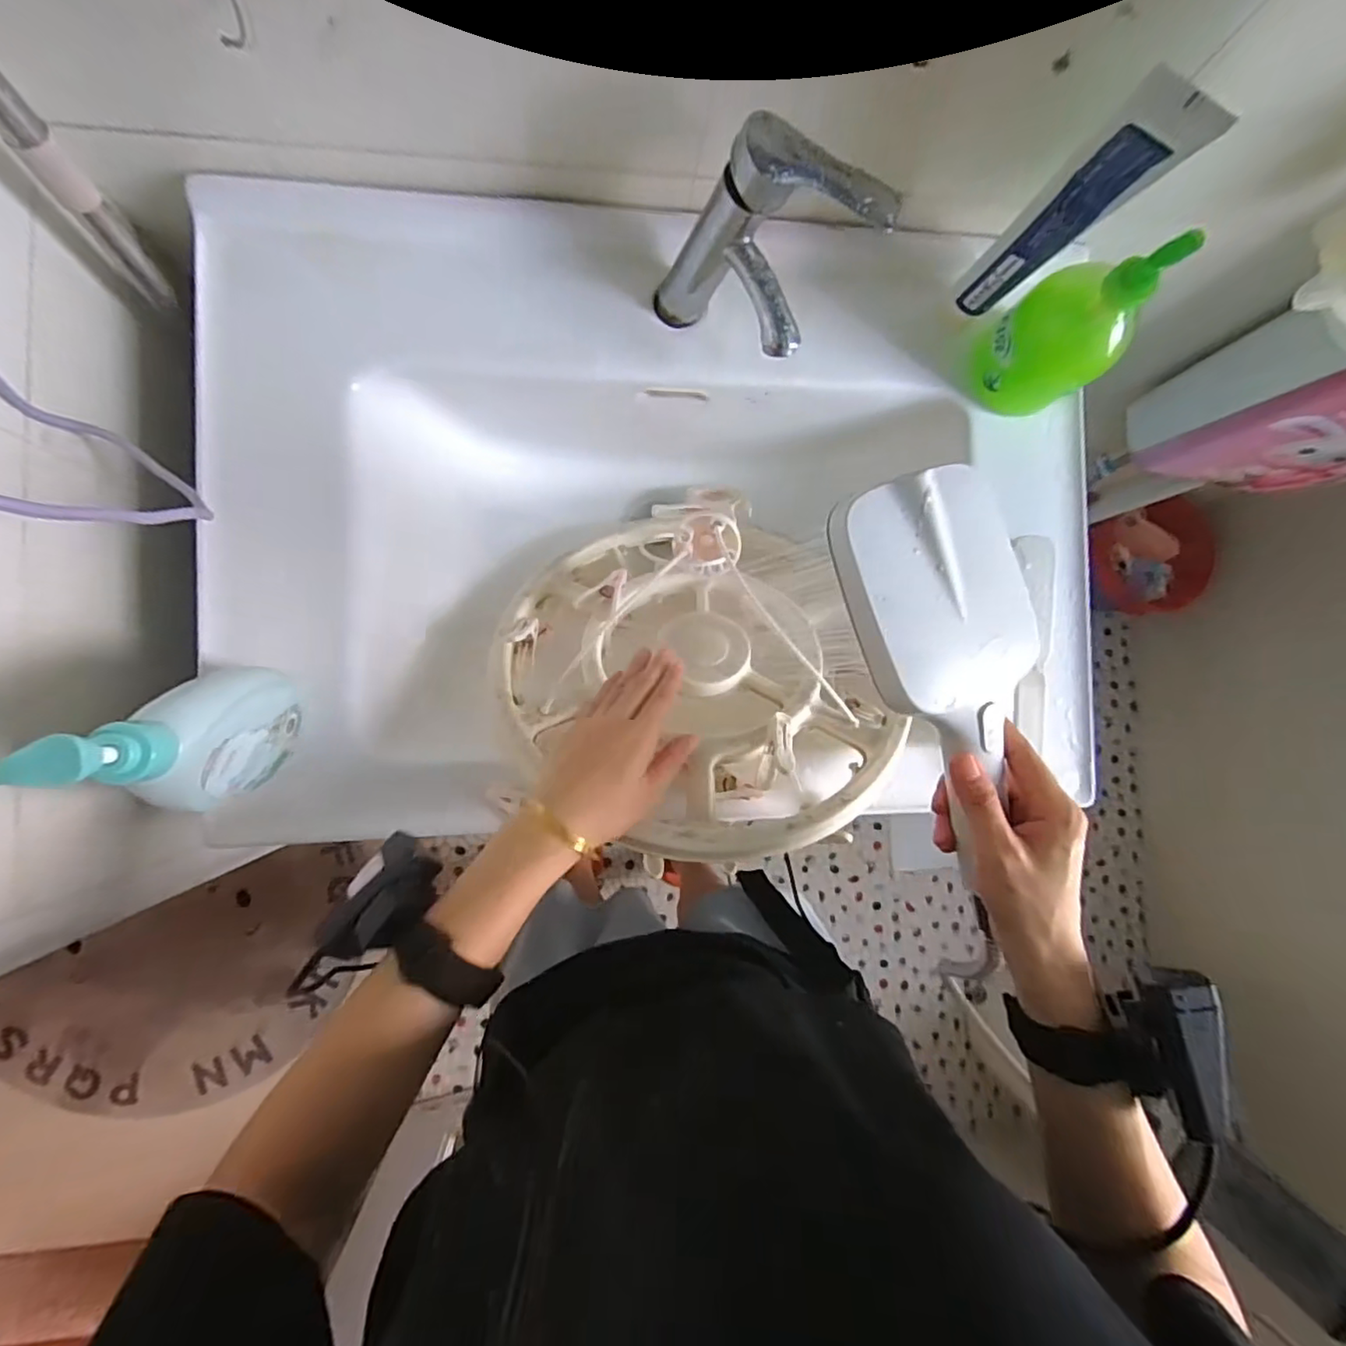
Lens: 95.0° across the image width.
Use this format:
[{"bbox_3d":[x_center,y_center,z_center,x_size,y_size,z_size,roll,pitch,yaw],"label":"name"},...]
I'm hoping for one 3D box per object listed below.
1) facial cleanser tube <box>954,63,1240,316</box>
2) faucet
[{"bbox_3d":[0.254,-0.295,0.405,0.025,0.184,0.049,-40,92,-7],"label":"facial cleanser tube"},{"bbox_3d":[0.064,-0.293,0.432,0.117,0.144,0.090,40,84,-3],"label":"faucet"}]

